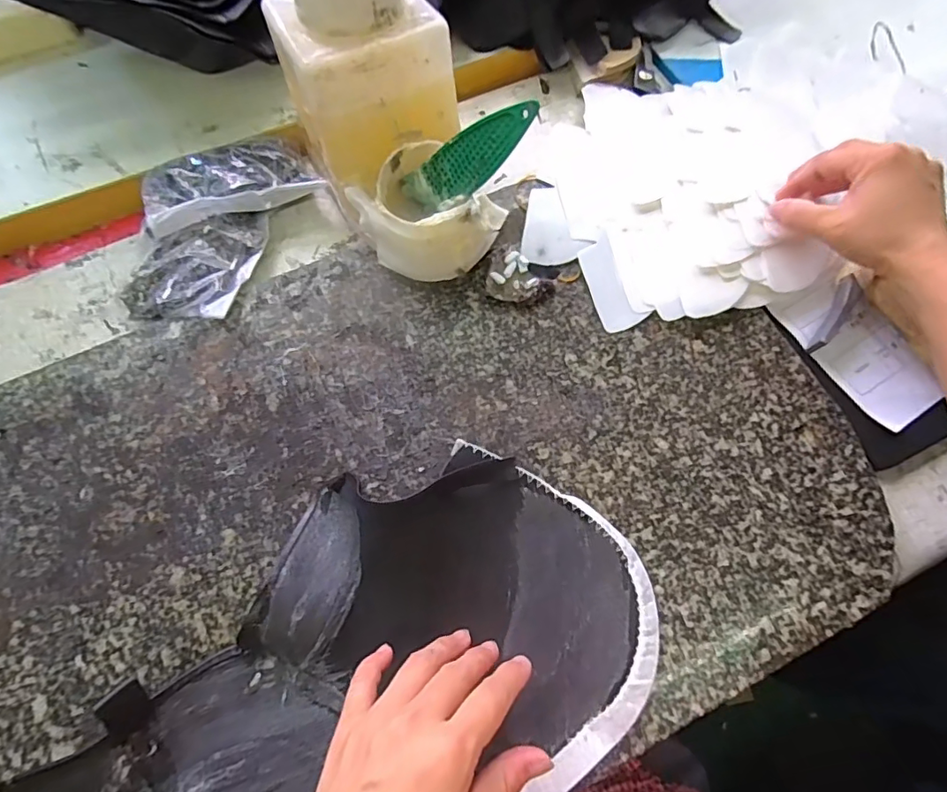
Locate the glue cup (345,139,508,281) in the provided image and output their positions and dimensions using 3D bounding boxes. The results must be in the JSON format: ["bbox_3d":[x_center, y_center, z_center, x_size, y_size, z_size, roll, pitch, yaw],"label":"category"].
[{"bbox_3d":[-0.039,-0.129,0.385,0.108,0.062,0.072,26,71,8],"label":"glue cup"}]

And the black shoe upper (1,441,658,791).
[{"bbox_3d":[-0.092,0.178,0.284,0.411,0.044,0.197,-31,67,-12],"label":"black shoe upper"}]

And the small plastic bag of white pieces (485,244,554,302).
[{"bbox_3d":[0.029,-0.090,0.397,0.043,0.015,0.050,-31,72,-12],"label":"small plastic bag of white pieces"}]

